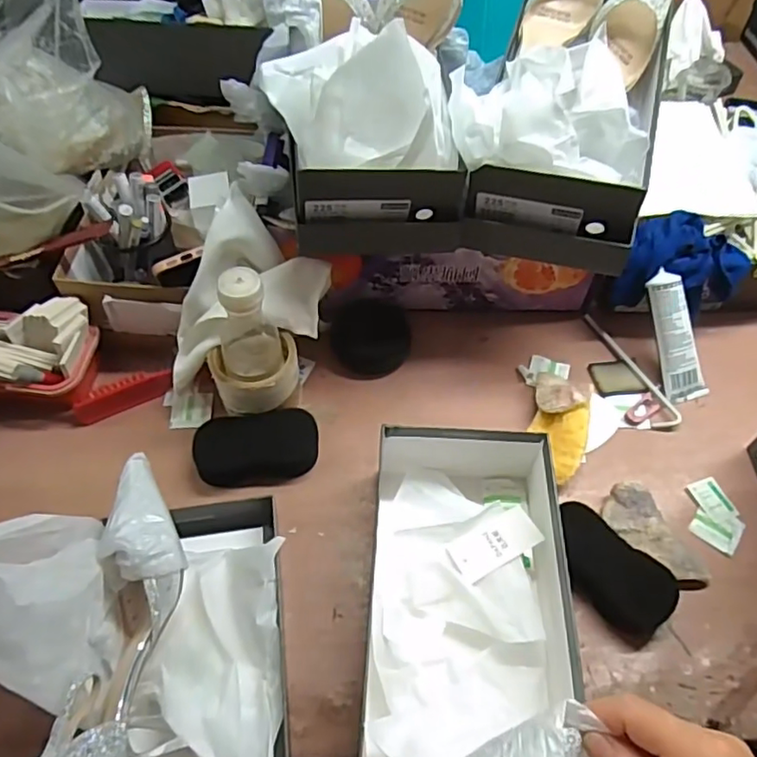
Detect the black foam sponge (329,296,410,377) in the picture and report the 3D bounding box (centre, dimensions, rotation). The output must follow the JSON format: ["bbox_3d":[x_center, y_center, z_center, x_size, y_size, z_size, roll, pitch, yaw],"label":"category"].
[{"bbox_3d":[-0.009,-0.052,0.718,0.093,0.027,0.097,1,54,0],"label":"black foam sponge"}]

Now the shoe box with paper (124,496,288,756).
[{"bbox_3d":[-0.148,0.252,0.479,0.142,0.058,0.289,-5,55,-4],"label":"shoe box with paper"}]

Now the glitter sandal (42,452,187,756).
[{"bbox_3d":[-0.202,0.198,0.478,0.068,0.080,0.265,3,54,2],"label":"glitter sandal"}]

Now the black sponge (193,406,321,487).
[{"bbox_3d":[-0.125,0.071,0.616,0.121,0.047,0.069,-9,55,-7],"label":"black sponge"}]

